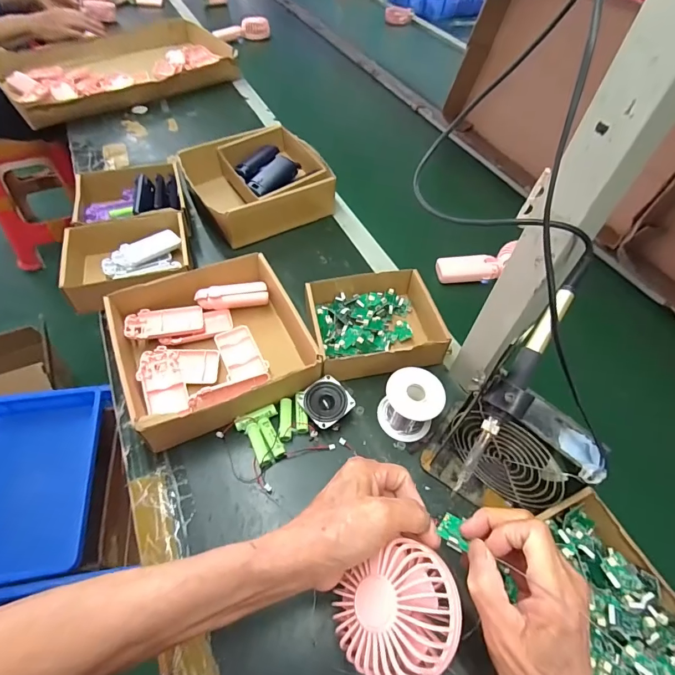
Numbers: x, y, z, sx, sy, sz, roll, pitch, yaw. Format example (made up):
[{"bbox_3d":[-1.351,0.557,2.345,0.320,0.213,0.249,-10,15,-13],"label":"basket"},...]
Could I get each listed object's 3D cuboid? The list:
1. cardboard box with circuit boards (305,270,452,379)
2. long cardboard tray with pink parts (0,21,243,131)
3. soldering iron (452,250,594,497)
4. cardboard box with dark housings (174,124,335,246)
[{"bbox_3d":[0.051,-0.019,0.548,0.174,0.045,0.160,-7,53,-10],"label":"cardboard box with circuit boards"},{"bbox_3d":[-0.556,-0.690,1.012,0.513,0.064,0.396,-29,60,-24],"label":"long cardboard tray with pink parts"},{"bbox_3d":[0.149,0.027,0.322,0.015,0.013,0.216,30,87,17],"label":"soldering iron"},{"bbox_3d":[-0.143,-0.281,0.725,0.216,0.077,0.216,-25,58,-21],"label":"cardboard box with dark housings"}]

